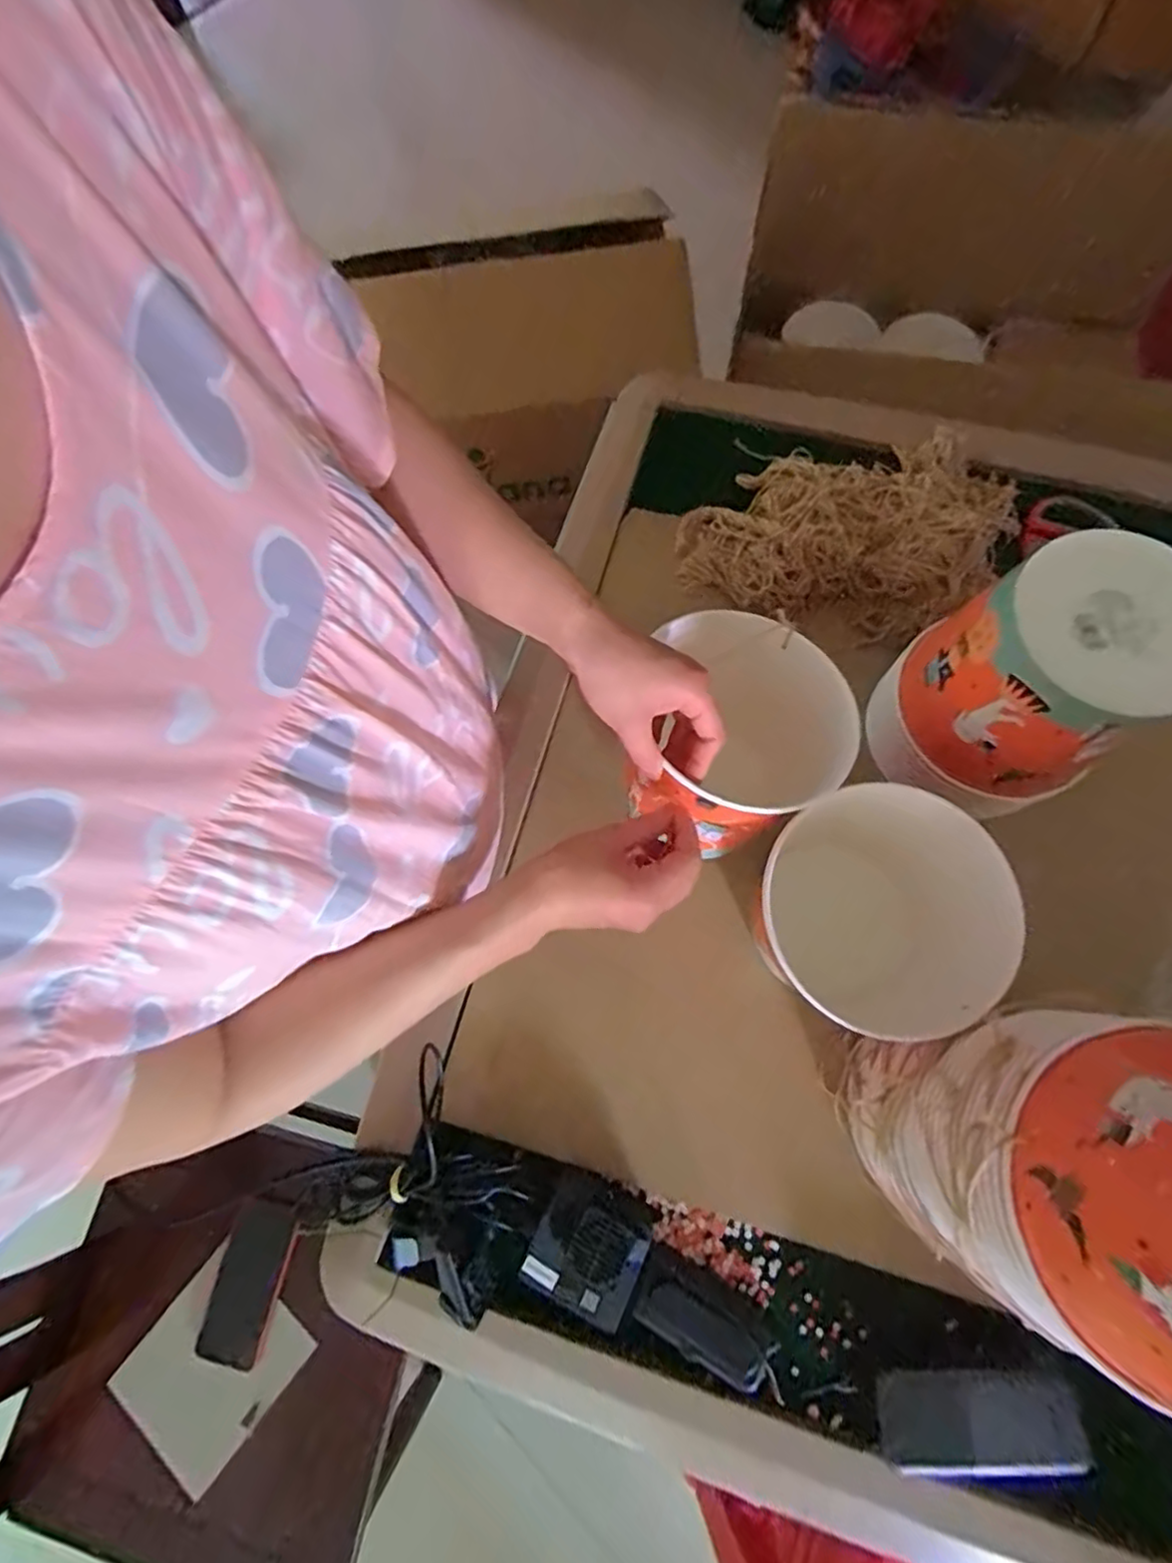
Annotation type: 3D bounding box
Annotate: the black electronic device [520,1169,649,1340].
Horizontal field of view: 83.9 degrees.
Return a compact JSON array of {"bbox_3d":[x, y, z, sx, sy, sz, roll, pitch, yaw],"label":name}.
[{"bbox_3d":[0.000,0.339,0.475,0.076,0.045,0.077,24,77,8],"label":"black electronic device"}]

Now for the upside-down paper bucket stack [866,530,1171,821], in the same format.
[{"bbox_3d":[0.316,-0.067,0.481,0.154,0.173,0.151,-26,75,-5],"label":"upside-down paper bucket stack"}]

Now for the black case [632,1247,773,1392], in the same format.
[{"bbox_3d":[0.085,0.391,0.474,0.096,0.016,0.047,30,78,10],"label":"black case"}]

